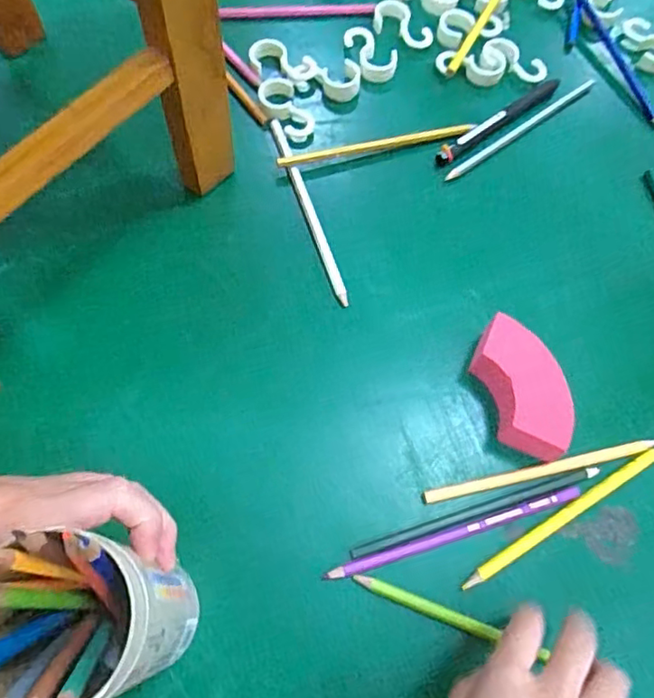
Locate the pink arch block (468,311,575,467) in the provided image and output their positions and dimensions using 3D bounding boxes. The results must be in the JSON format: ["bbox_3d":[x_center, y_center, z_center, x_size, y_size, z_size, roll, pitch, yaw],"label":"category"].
[{"bbox_3d":[0.124,0.028,0.400,0.049,0.040,0.095,-15,70,-8],"label":"pink arch block"}]

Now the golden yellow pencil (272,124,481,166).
[{"bbox_3d":[0.040,-0.163,0.488,0.162,0.010,0.009,-13,70,-7],"label":"golden yellow pencil"}]

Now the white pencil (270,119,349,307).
[{"bbox_3d":[-0.014,-0.108,0.466,0.010,0.007,0.169,-17,70,-9],"label":"white pencil"}]

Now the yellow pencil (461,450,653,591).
[{"bbox_3d":[0.151,0.105,0.385,0.157,0.005,0.008,-28,72,-13],"label":"yellow pencil"}]

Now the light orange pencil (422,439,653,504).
[{"bbox_3d":[0.141,0.078,0.397,0.160,0.004,0.009,-11,69,-7],"label":"light orange pencil"}]

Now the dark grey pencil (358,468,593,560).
[{"bbox_3d":[0.095,0.103,0.385,0.167,0.004,0.007,-16,70,-8],"label":"dark grey pencil"}]

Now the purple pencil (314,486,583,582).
[{"bbox_3d":[0.081,0.115,0.379,0.168,0.004,0.009,-16,70,-8],"label":"purple pencil"}]

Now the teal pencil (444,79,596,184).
[{"bbox_3d":[0.163,-0.182,0.505,0.164,0.004,0.008,-34,74,-14],"label":"teal pencil"}]

